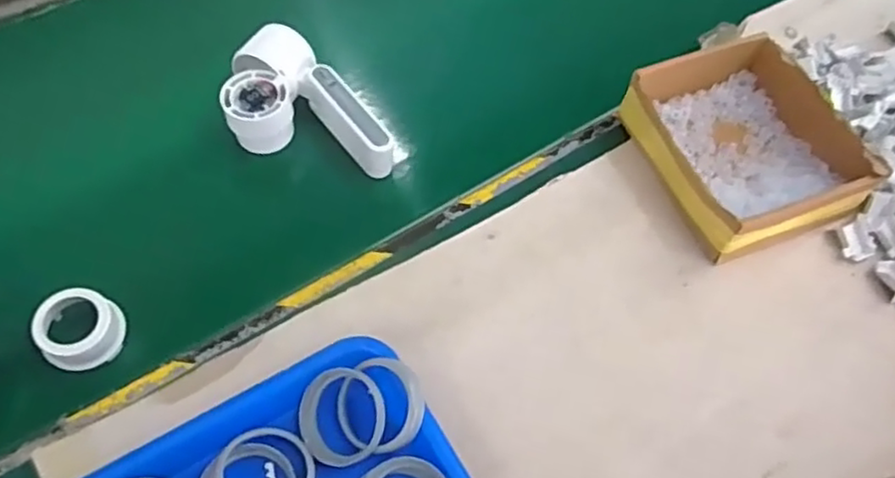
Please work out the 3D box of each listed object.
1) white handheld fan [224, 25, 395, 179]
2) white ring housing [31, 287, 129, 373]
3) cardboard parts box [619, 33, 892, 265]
[{"bbox_3d":[-0.120,-0.099,0.536,0.089,0.052,0.150,-36,66,-21],"label":"white handheld fan"},{"bbox_3d":[-0.250,0.061,0.447,0.049,0.026,0.049,1,58,-2],"label":"white ring housing"},{"bbox_3d":[0.237,-0.077,0.537,0.148,0.055,0.168,-20,61,-14],"label":"cardboard parts box"}]

